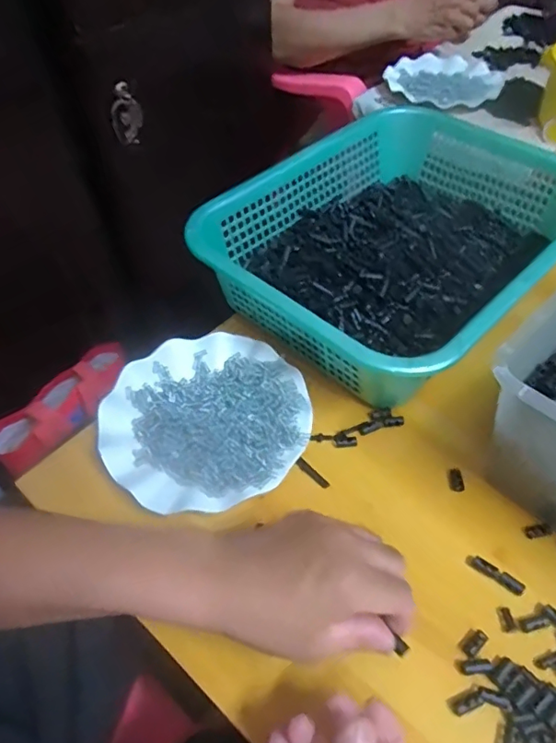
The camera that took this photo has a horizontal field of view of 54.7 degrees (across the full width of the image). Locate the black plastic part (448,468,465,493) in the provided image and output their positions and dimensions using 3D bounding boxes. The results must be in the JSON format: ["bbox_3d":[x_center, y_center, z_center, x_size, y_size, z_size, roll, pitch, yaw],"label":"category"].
[{"bbox_3d":[0.150,0.091,0.454,0.011,0.007,0.020,-1,51,0],"label":"black plastic part"}]

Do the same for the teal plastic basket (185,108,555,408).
[{"bbox_3d":[0.132,-0.145,0.574,0.297,0.081,0.389,37,60,26],"label":"teal plastic basket"}]

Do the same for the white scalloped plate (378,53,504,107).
[{"bbox_3d":[0.284,-0.493,0.910,0.203,0.019,0.179,-37,59,-26],"label":"white scalloped plate"}]

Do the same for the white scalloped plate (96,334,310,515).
[{"bbox_3d":[-0.064,0.040,0.482,0.177,0.017,0.177,0,51,0],"label":"white scalloped plate"}]

